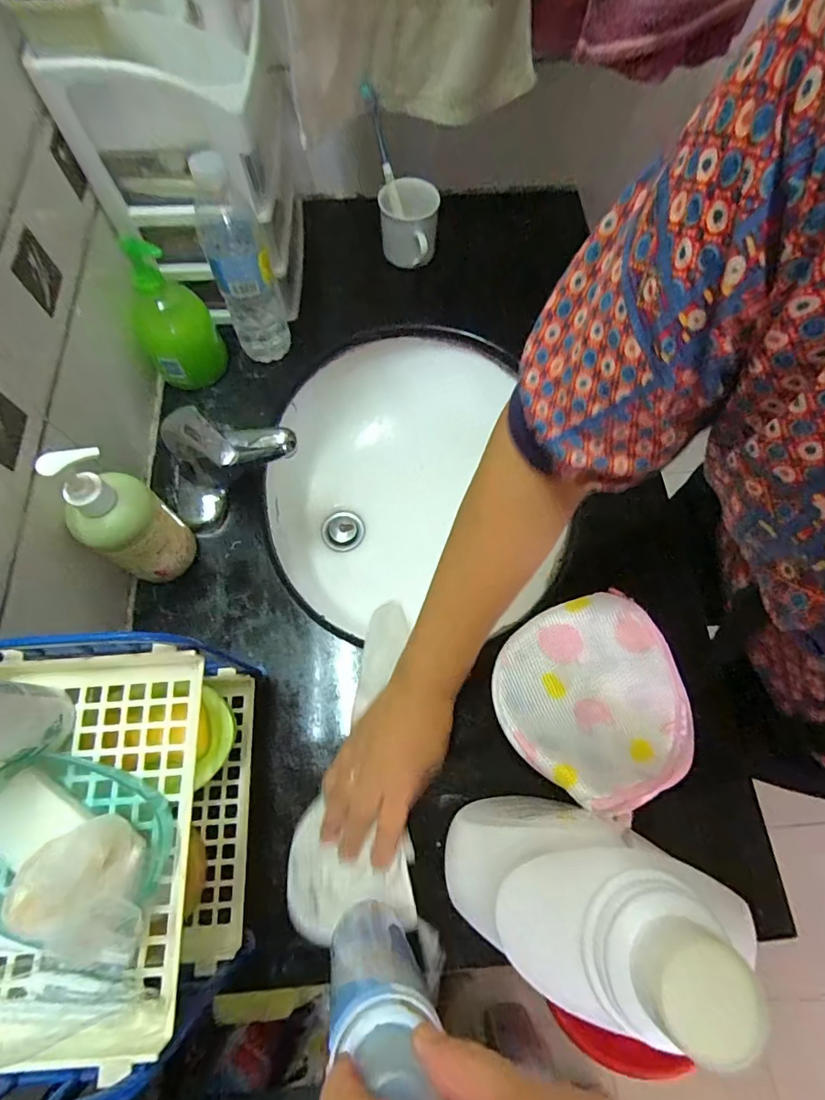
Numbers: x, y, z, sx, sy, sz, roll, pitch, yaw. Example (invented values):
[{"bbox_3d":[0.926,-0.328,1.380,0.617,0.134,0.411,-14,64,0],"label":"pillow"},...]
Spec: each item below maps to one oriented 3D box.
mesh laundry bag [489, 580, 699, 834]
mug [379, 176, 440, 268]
[{"bbox_3d":[0.166,0.131,0.443,0.175,0.046,0.173,-26,69,-10],"label":"mesh laundry bag"},{"bbox_3d":[-0.004,-0.432,0.654,0.075,0.084,0.083,5,67,3],"label":"mug"}]

